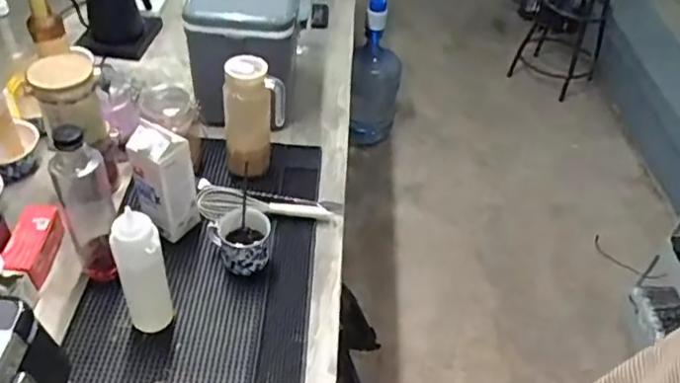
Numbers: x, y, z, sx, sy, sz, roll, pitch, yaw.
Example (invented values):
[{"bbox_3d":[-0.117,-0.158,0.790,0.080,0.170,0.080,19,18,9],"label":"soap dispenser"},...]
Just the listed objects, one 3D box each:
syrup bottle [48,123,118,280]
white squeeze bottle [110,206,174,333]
[{"bbox_3d":[-0.395,0.019,0.903,0.076,0.295,0.084,-18,52,-22],"label":"syrup bottle"},{"bbox_3d":[-0.287,0.128,0.853,0.064,0.234,0.050,-2,47,-9],"label":"white squeeze bottle"}]

